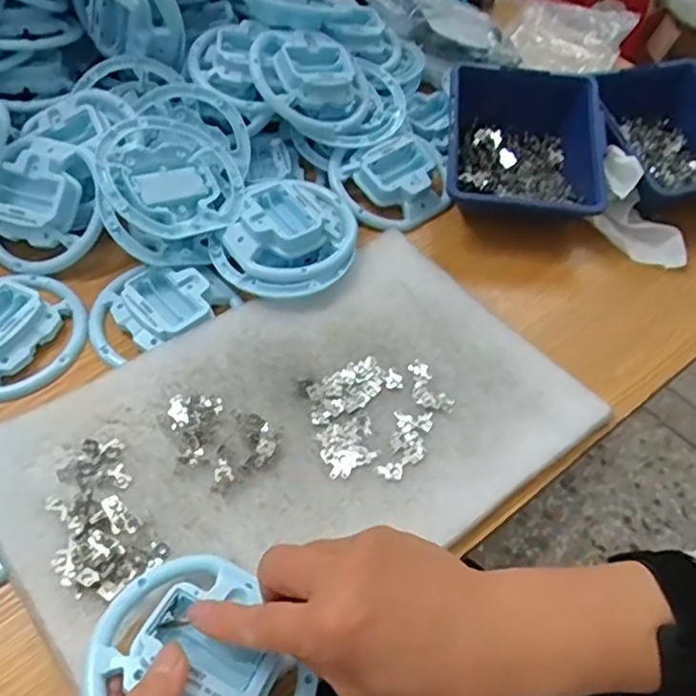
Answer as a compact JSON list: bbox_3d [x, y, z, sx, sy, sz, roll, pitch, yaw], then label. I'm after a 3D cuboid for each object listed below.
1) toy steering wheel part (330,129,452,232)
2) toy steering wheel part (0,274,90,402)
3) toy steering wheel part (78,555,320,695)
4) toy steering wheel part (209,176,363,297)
[{"bbox_3d":[0.035,-0.144,0.529,0.095,0.029,0.103,4,53,-1],"label":"toy steering wheel part"},{"bbox_3d":[-0.220,-0.012,0.431,0.085,0.024,0.081,-33,62,-25],"label":"toy steering wheel part"},{"bbox_3d":[-0.072,0.145,0.295,0.086,0.027,0.103,-28,60,-23],"label":"toy steering wheel part"},{"bbox_3d":[-0.042,-0.084,0.476,0.095,0.032,0.109,23,55,13],"label":"toy steering wheel part"}]

